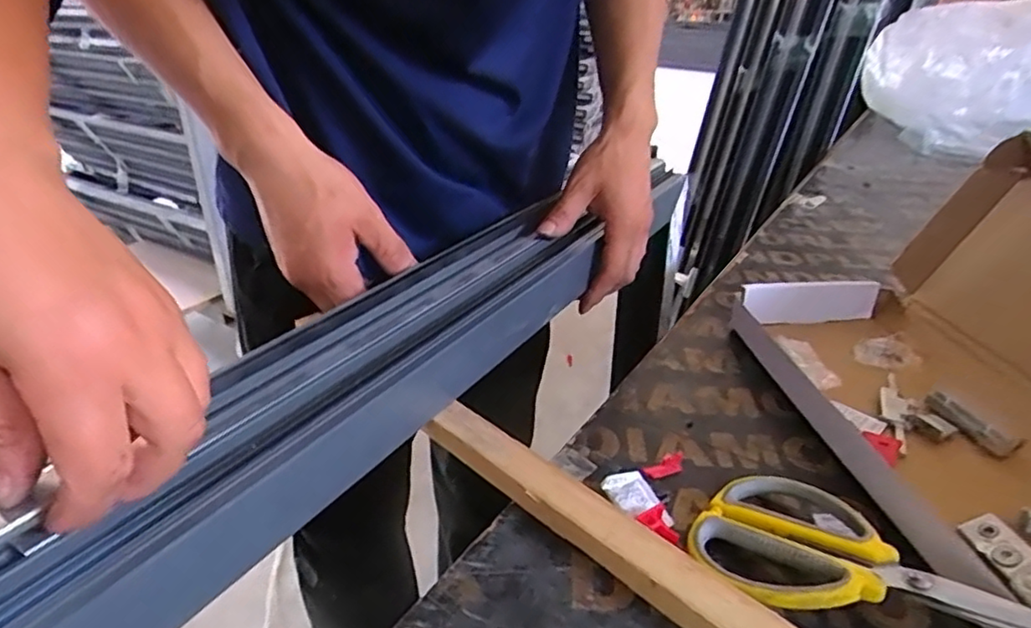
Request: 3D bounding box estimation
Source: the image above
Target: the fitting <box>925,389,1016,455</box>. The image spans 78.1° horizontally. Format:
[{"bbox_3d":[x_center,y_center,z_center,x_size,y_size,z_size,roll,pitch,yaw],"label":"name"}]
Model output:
[{"bbox_3d":[0.290,0.069,0.409,0.012,0.012,0.056,-9,29,-16],"label":"fitting"}]

